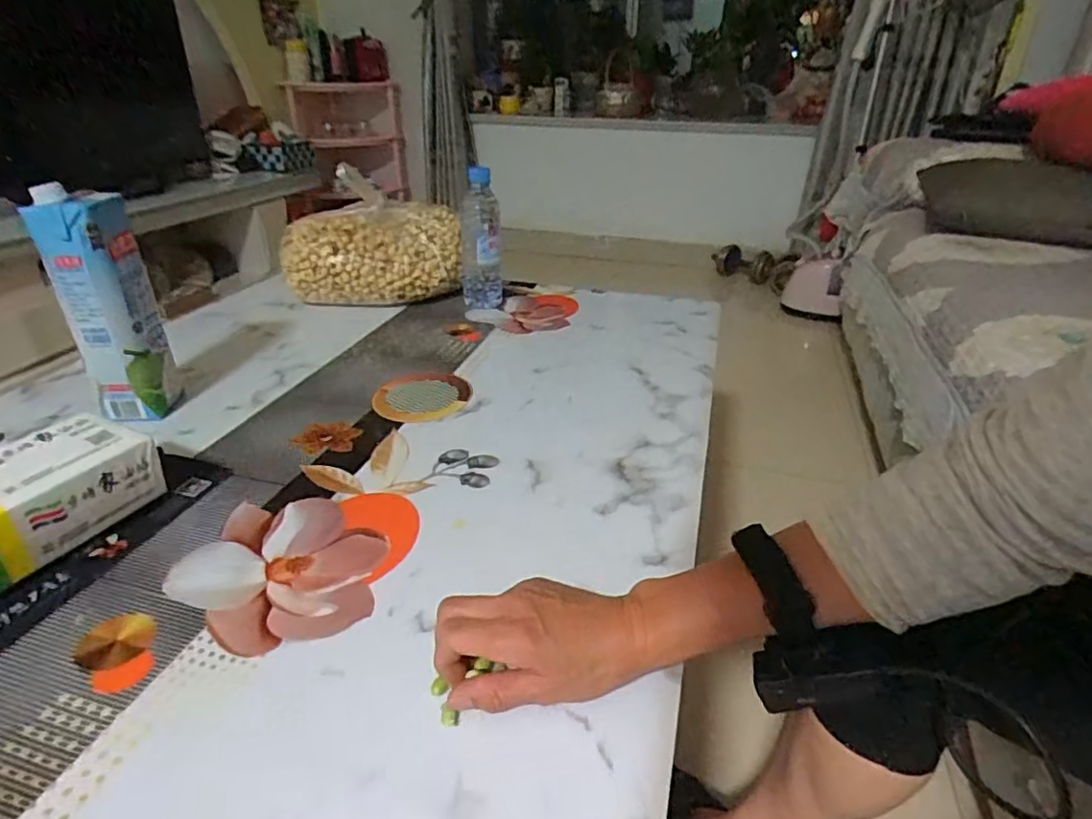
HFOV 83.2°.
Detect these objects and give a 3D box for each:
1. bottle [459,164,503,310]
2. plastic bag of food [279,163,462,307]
[{"bbox_3d":[-0.103,-0.265,0.965,0.061,0.211,0.066,-4,29,-7],"label":"bottle"},{"bbox_3d":[-0.282,-0.264,1.000,0.275,0.178,0.167,-6,29,-10],"label":"plastic bag of food"}]

